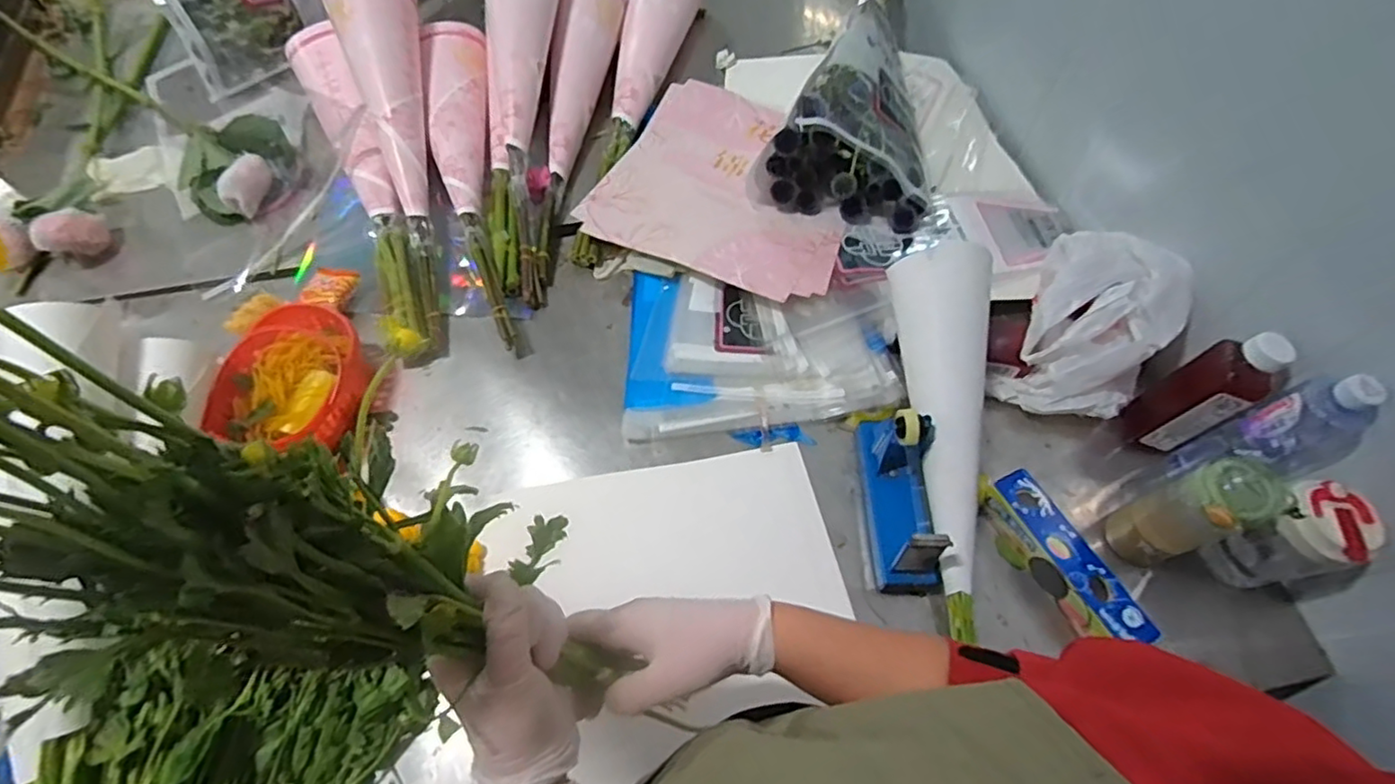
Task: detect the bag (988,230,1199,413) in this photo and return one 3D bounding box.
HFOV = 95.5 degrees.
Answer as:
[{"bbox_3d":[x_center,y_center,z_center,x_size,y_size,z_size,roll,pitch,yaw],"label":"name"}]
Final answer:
[{"bbox_3d":[0.497,-0.070,0.804,0.171,0.167,0.193,27,65,14],"label":"bag"}]

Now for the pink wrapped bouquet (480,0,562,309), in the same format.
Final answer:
[{"bbox_3d":[-0.279,-0.459,0.992,0.153,0.112,0.674,-2,83,-2],"label":"pink wrapped bouquet"}]

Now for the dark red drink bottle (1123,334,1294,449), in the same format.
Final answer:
[{"bbox_3d":[0.590,-0.001,0.735,0.085,0.195,0.076,-30,66,-16],"label":"dark red drink bottle"}]

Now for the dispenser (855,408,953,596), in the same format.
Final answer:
[{"bbox_3d":[0.239,0.114,0.726,0.073,0.120,0.201,1,61,0],"label":"dispenser"}]

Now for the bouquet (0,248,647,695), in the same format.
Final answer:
[{"bbox_3d":[-0.167,0.090,0.293,0.106,0.444,0.128,2,58,30],"label":"bouquet"}]

